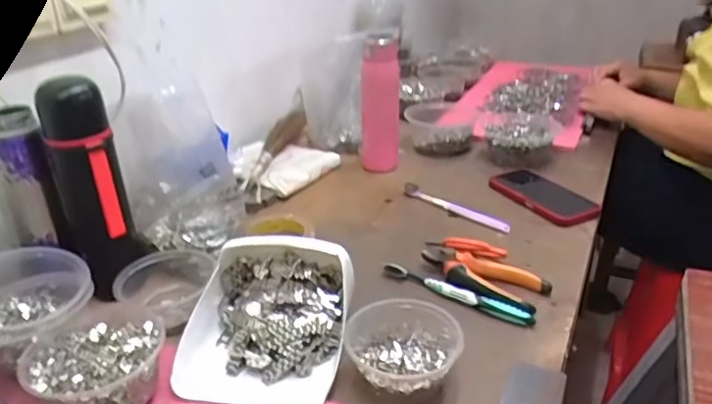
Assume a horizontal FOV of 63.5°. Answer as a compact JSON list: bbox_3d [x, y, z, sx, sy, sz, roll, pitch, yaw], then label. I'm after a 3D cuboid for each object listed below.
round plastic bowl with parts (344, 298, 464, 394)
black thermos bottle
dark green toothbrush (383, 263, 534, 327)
[{"bbox_3d":[0.045,0.139,0.542,0.098,0.048,0.100,-1,28,1],"label":"round plastic bowl with parts"},{"bbox_3d":[-0.288,-0.010,0.631,0.079,0.240,0.069,-18,32,-28],"label":"black thermos bottle"},{"bbox_3d":[0.111,0.100,0.654,0.181,0.016,0.012,18,34,33],"label":"dark green toothbrush"}]

